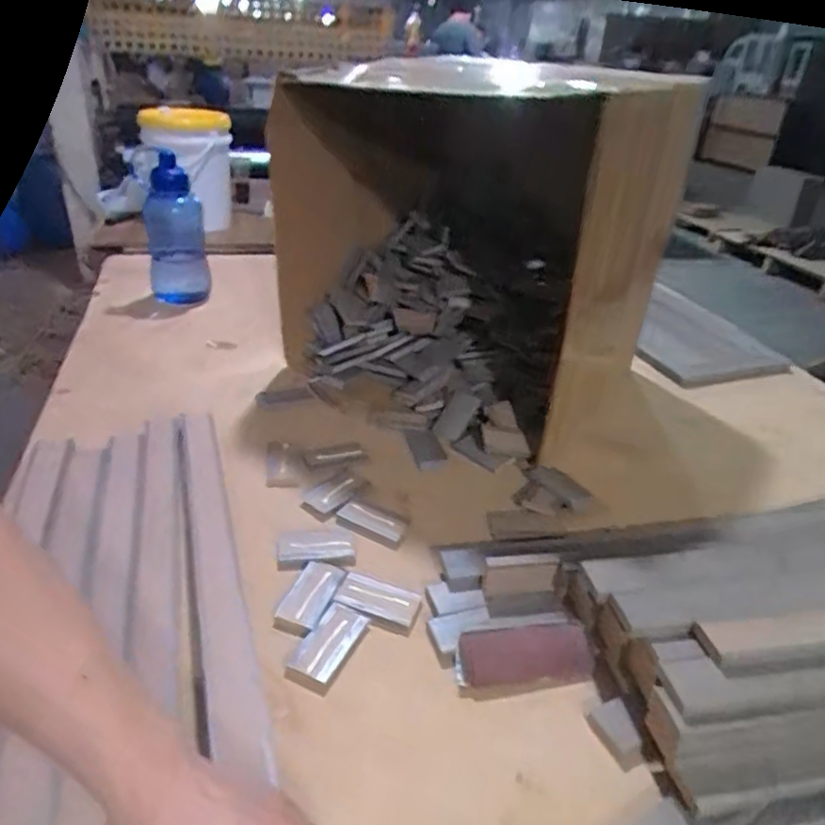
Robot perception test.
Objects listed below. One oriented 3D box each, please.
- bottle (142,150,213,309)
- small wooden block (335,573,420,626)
[{"bbox_3d":[-0.433,-0.324,1.162,0.104,0.240,0.092,-9,33,-19],"label":"bottle"},{"bbox_3d":[-0.034,0.178,0.615,0.076,0.006,0.042,12,32,15],"label":"small wooden block"}]

